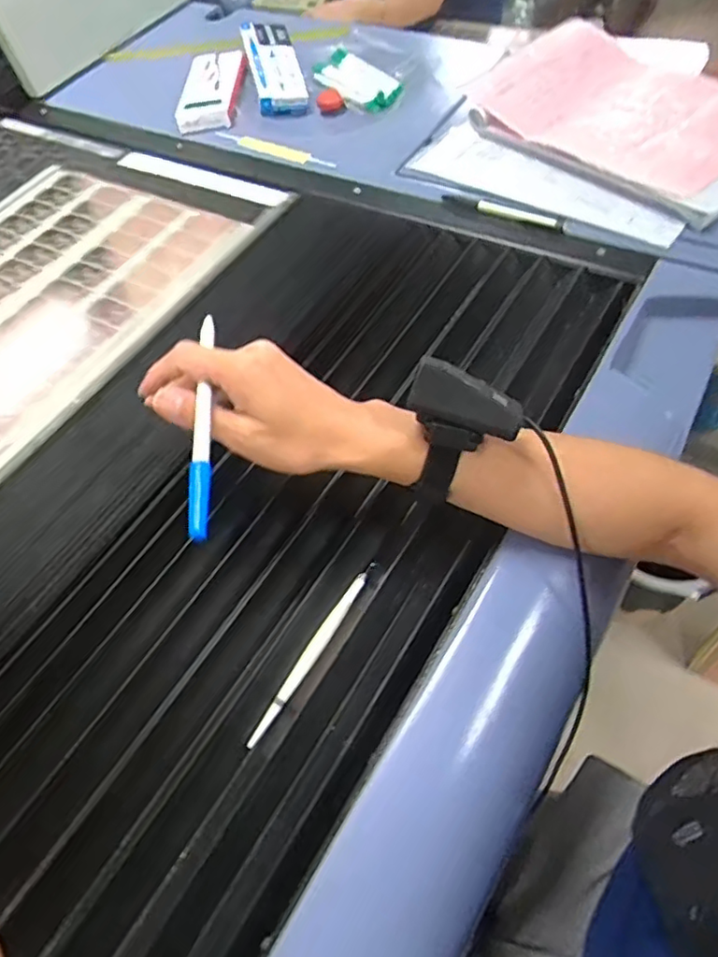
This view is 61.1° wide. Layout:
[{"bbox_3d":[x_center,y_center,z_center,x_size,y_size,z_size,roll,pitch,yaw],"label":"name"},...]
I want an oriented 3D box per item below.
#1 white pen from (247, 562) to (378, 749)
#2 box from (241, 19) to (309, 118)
[{"bbox_3d":[-0.032,0.120,0.428,0.011,0.011,0.145,27,64,23],"label":"white pen"},{"bbox_3d":[-0.117,-0.572,0.845,0.063,0.026,0.161,-14,77,-4],"label":"box"}]

